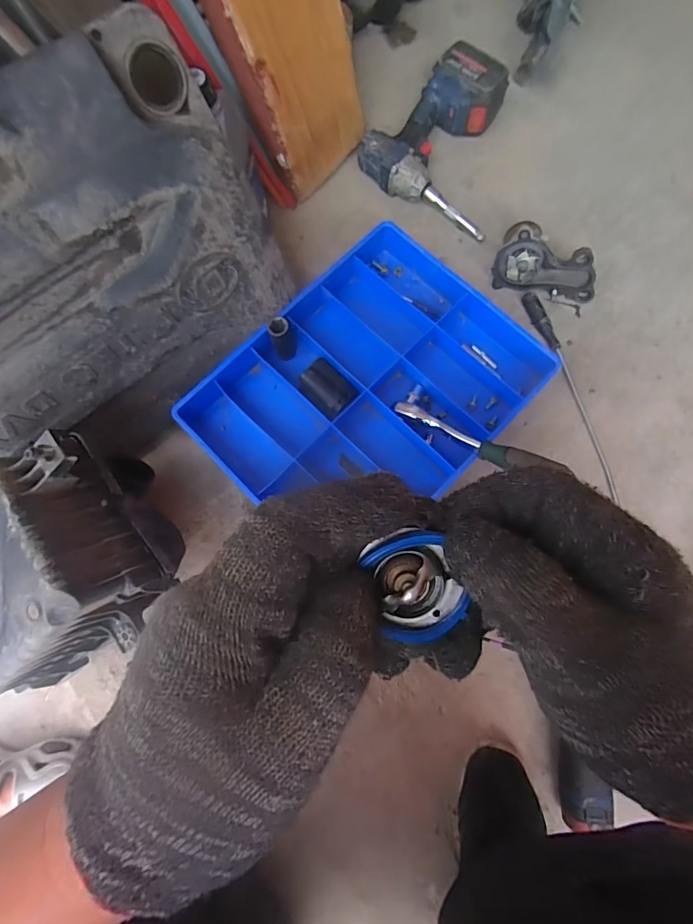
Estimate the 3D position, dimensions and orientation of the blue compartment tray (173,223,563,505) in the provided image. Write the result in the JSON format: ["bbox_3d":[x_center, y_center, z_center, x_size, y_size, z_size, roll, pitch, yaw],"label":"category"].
[{"bbox_3d":[0.033,-0.103,0.633,0.456,0.054,0.348,-44,80,-8],"label":"blue compartment tray"}]

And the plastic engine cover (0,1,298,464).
[{"bbox_3d":[-0.326,-0.179,0.498,0.596,0.361,0.084,-39,43,-10],"label":"plastic engine cover"}]

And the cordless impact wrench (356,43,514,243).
[{"bbox_3d":[0.181,-0.546,0.723,0.247,0.075,0.268,30,79,7],"label":"cordless impact wrench"}]

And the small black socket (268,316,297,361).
[{"bbox_3d":[-0.095,-0.184,0.639,0.031,0.077,0.033,0,77,1],"label":"small black socket"}]

